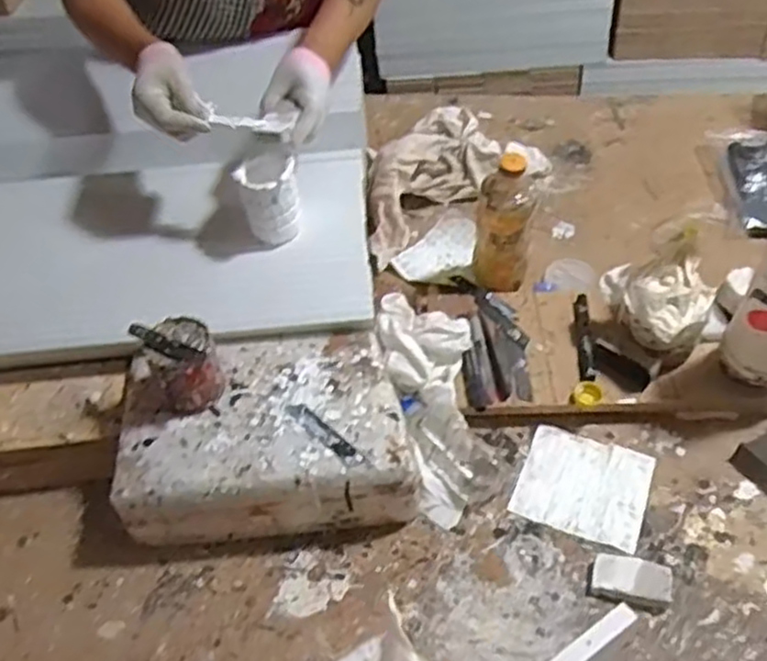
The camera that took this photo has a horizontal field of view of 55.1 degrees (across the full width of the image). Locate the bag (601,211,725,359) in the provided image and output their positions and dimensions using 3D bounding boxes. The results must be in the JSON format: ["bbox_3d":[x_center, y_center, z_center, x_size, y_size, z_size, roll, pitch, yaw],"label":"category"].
[{"bbox_3d":[0.291,-0.040,0.784,0.113,0.138,0.097,20,54,20],"label":"bag"}]

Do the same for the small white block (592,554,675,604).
[{"bbox_3d":[0.226,0.228,0.670,0.069,0.025,0.034,10,51,13],"label":"small white block"}]

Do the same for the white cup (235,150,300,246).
[{"bbox_3d":[-0.125,-0.141,0.821,0.063,0.090,0.059,-7,49,-2],"label":"white cup"}]

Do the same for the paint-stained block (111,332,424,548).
[{"bbox_3d":[-0.113,0.111,0.752,0.281,0.104,0.184,-4,44,-1],"label":"paint-stained block"}]

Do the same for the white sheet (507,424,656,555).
[{"bbox_3d":[0.206,0.157,0.756,0.124,0.006,0.118,17,53,18],"label":"white sheet"}]

